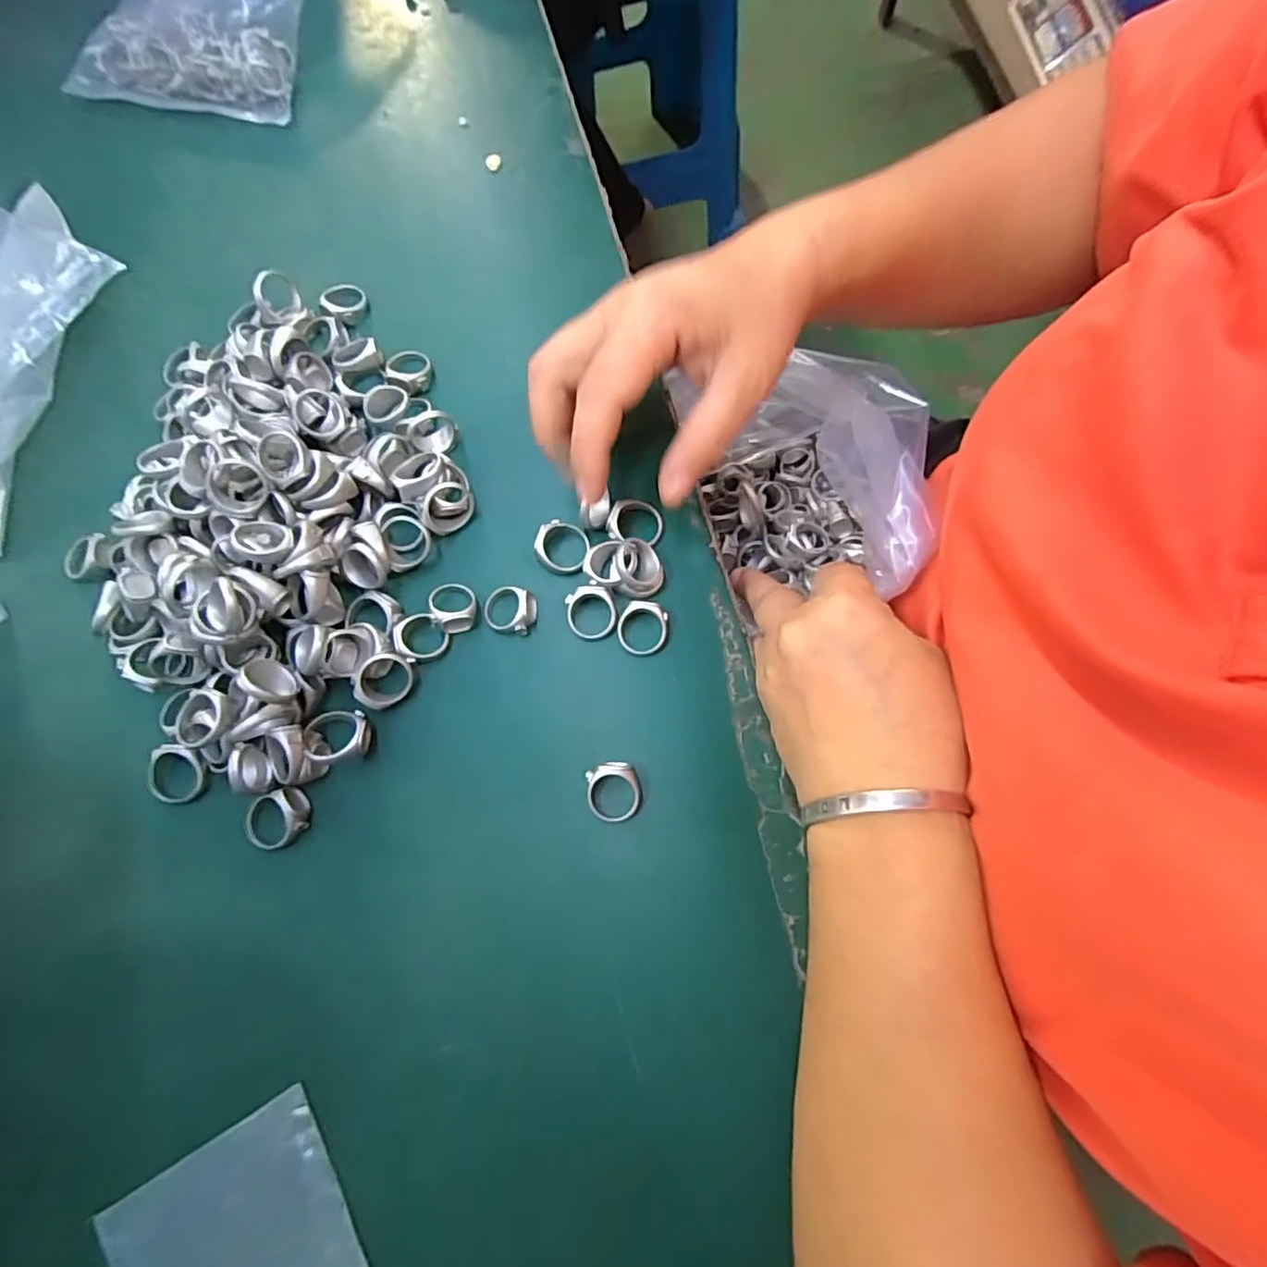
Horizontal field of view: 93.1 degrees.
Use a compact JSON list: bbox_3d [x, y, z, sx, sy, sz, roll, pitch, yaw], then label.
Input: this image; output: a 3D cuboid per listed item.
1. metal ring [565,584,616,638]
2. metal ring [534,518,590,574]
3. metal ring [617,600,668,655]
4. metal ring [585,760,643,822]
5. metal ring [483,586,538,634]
[{"bbox_3d":[-0.019,-0.010,0.269,0.023,0.009,0.023,0,74,1],"label":"metal ring"},{"bbox_3d":[-0.033,-0.041,0.278,0.024,0.008,0.025,0,74,1],"label":"metal ring"},{"bbox_3d":[0.004,-0.003,0.266,0.021,0.009,0.022,0,74,1],"label":"metal ring"},{"bbox_3d":[-0.008,0.065,0.247,0.022,0.011,0.024,0,74,1],"label":"metal ring"},{"bbox_3d":[-0.056,-0.011,0.272,0.024,0.008,0.020,9,75,4],"label":"metal ring"}]

